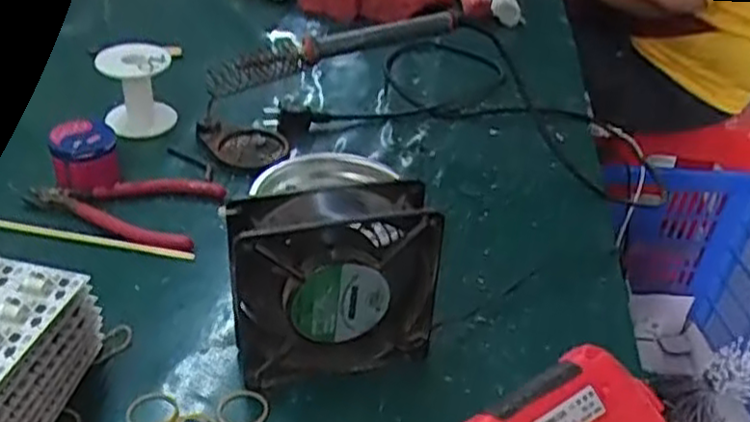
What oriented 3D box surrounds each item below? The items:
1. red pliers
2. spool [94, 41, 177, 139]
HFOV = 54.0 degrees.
[{"bbox_3d":[-0.207,-0.006,0.597,0.148,0.014,0.091,10,34,5],"label":"red pliers"},{"bbox_3d":[-0.224,-0.115,0.695,0.063,0.081,0.050,-12,37,-22],"label":"spool"}]

